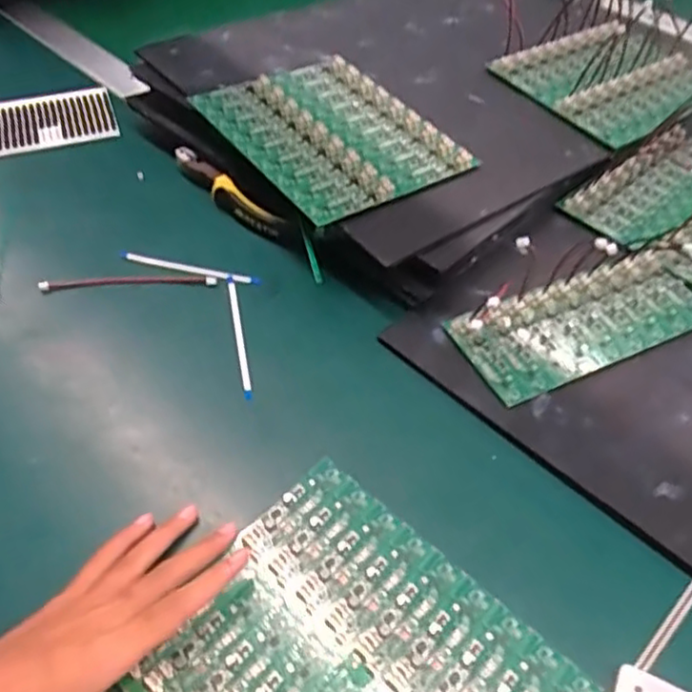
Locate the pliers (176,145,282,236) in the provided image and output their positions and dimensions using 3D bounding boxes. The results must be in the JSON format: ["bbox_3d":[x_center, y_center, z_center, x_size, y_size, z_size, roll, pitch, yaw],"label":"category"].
[{"bbox_3d":[-0.103,-0.133,0.582,0.025,0.024,0.123,-37,60,-27],"label":"pliers"}]

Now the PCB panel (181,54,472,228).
[{"bbox_3d":[-0.012,-0.180,0.570,0.161,0.008,0.189,-29,60,-27],"label":"PCB panel"}]

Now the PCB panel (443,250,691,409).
[{"bbox_3d":[0.180,-0.019,0.504,0.198,0.010,0.078,-21,54,-17],"label":"PCB panel"}]

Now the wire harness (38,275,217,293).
[{"bbox_3d":[-0.168,-0.051,0.525,0.131,0.006,0.017,-3,51,-4],"label":"wire harness"}]

